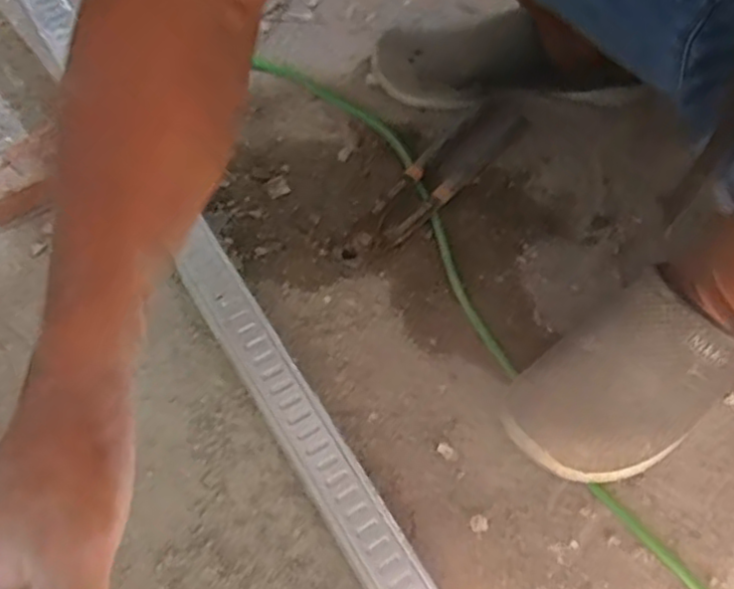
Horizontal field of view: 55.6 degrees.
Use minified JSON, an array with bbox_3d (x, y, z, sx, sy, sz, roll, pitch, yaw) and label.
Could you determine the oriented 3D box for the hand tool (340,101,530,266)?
[{"bbox_3d":[0.056,-0.098,0.599,0.044,0.025,0.218,39,65,19],"label":"hand tool"}]

